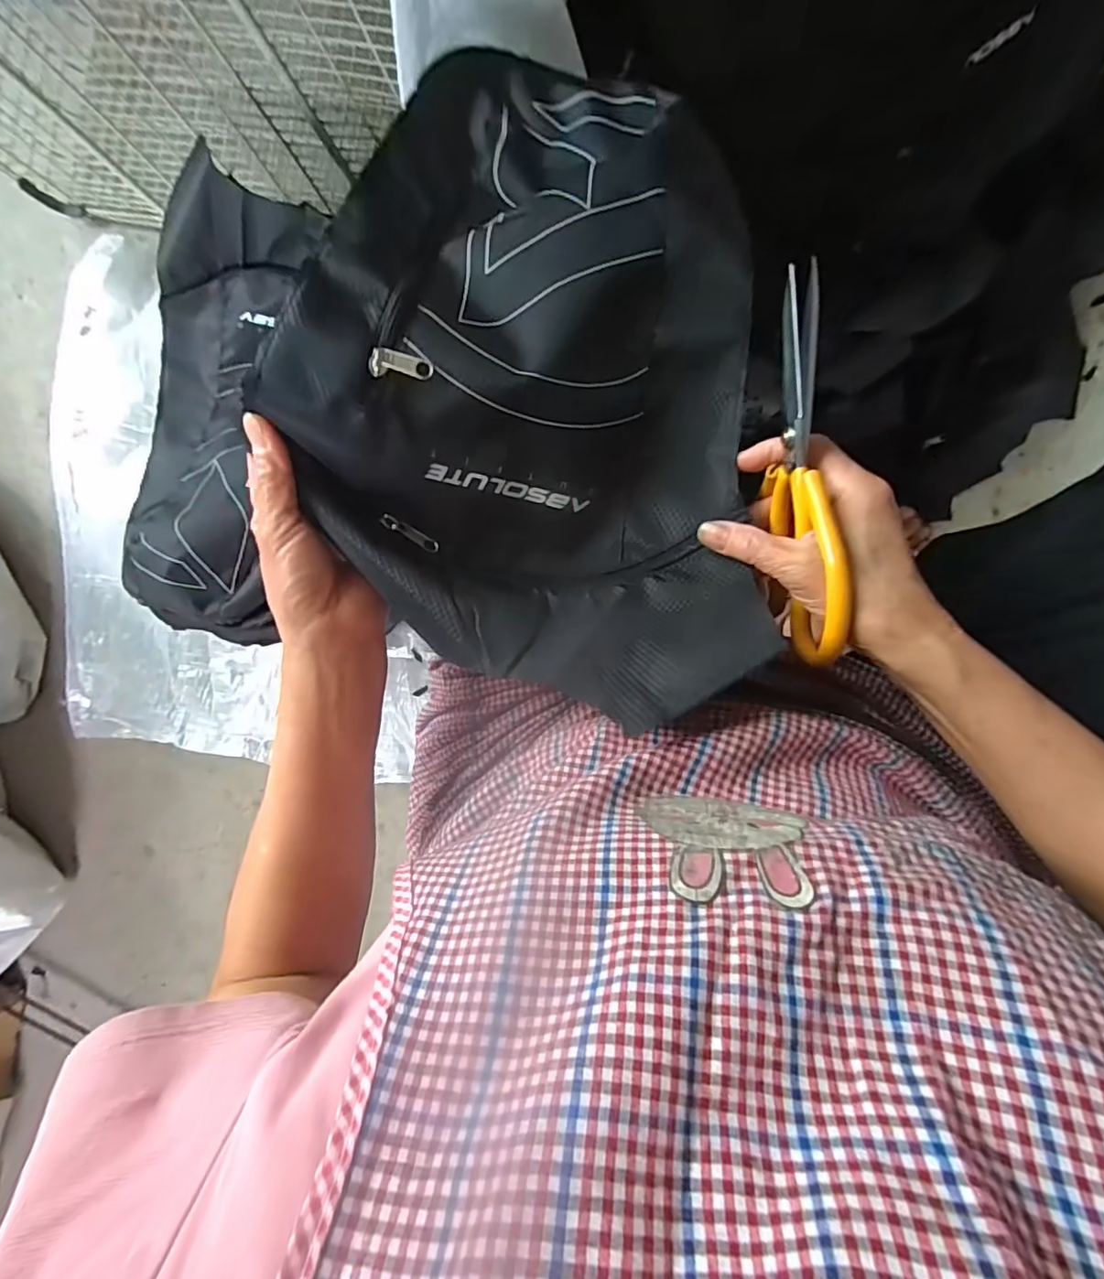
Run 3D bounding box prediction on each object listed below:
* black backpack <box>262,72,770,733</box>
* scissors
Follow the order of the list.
[{"bbox_3d":[-0.008,-0.160,0.309,0.229,0.112,0.377,0,92,8],"label":"black backpack"},{"bbox_3d":[0.131,-0.082,0.301,0.018,0.075,0.188,-7,100,9],"label":"scissors"}]

